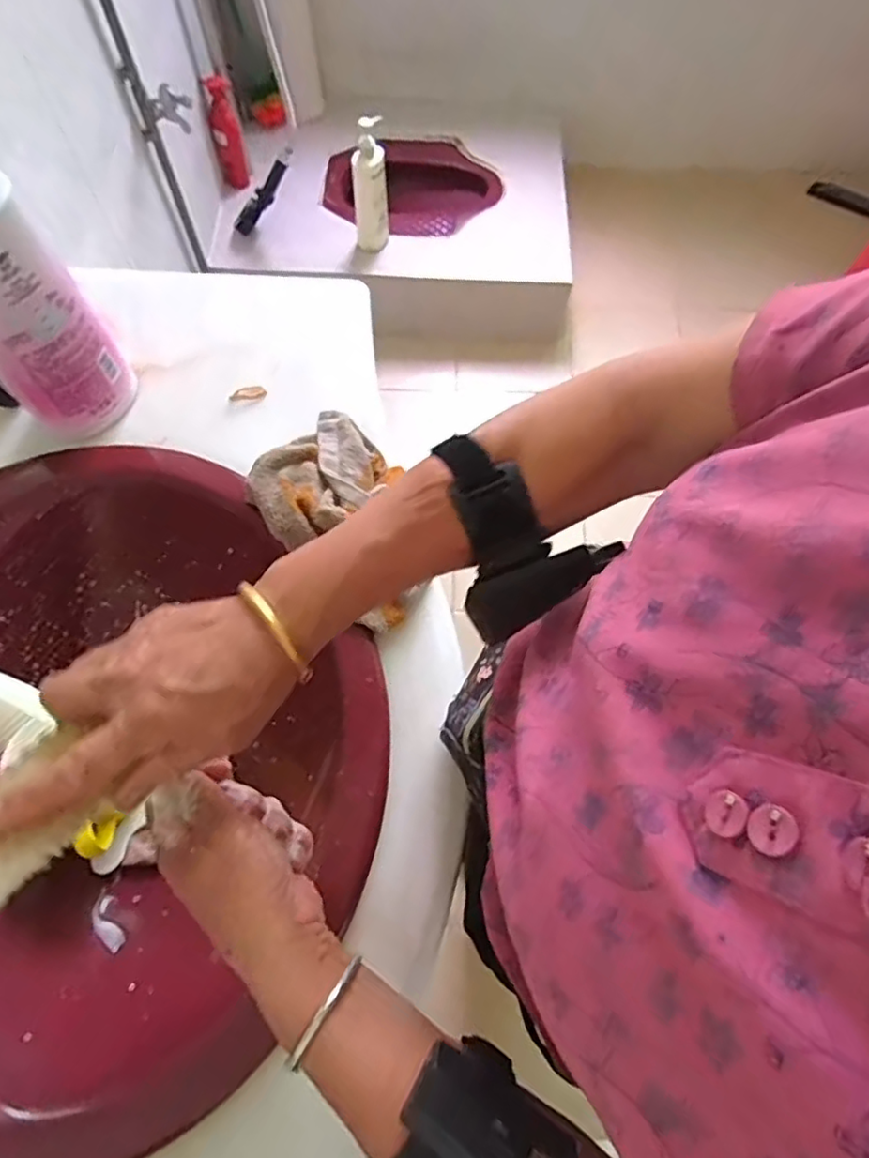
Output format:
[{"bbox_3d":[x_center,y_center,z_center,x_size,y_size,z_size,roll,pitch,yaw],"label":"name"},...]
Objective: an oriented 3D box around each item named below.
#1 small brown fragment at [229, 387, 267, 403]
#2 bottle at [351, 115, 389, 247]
[{"bbox_3d":[-0.180,-0.178,0.601,0.034,0.012,0.012,-21,69,-10],"label":"small brown fragment"},{"bbox_3d":[-0.147,-0.880,1.424,0.071,0.300,0.065,-7,67,-4],"label":"bottle"}]

